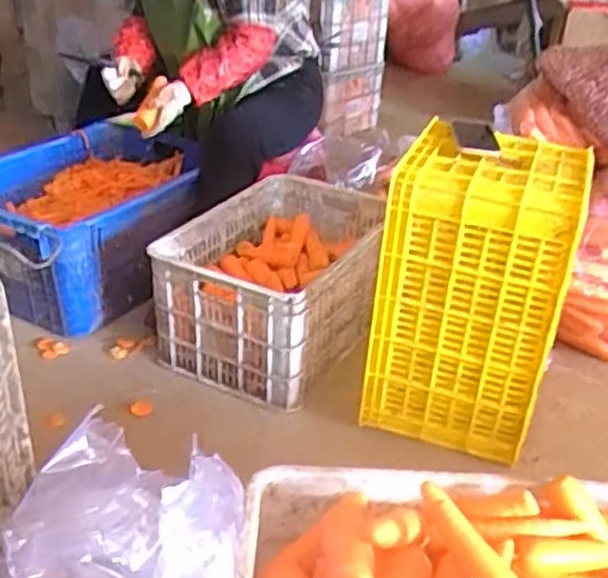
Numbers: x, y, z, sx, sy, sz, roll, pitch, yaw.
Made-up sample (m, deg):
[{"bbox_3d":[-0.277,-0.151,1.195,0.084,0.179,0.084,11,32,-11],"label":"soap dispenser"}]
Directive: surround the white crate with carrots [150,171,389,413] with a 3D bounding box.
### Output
[{"bbox_3d":[-0.040,-0.025,1.648,0.354,0.249,0.543,17,33,24],"label":"white crate with carrots"}]

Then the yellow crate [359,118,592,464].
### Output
[{"bbox_3d":[0.301,-0.001,1.353,0.300,0.479,0.296,11,31,15],"label":"yellow crate"}]

